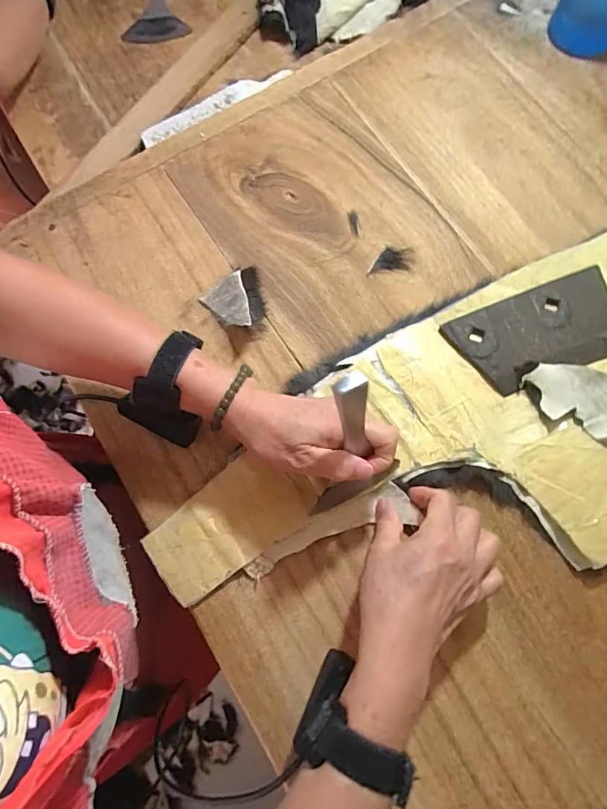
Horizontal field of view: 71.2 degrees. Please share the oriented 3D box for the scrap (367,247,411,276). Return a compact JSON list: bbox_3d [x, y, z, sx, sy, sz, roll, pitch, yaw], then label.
[{"bbox_3d":[0.089,-0.153,0.446,0.044,0.011,0.026,-6,76,-1],"label":"scrap"}]

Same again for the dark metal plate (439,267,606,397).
[{"bbox_3d":[0.235,-0.071,0.420,0.168,0.005,0.088,-20,76,-4],"label":"dark metal plate"}]

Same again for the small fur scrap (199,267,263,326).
[{"bbox_3d":[-0.072,-0.104,0.434,0.060,0.018,0.058,0,76,1],"label":"small fur scrap"}]

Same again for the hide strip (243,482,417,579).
[{"bbox_3d":[0.022,0.111,0.380,0.156,0.009,0.038,-18,78,-4],"label":"hide strip"}]

